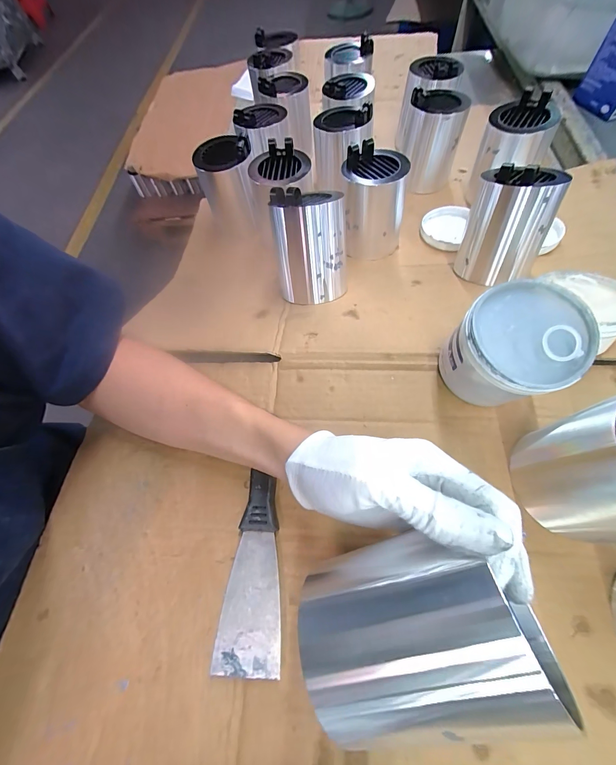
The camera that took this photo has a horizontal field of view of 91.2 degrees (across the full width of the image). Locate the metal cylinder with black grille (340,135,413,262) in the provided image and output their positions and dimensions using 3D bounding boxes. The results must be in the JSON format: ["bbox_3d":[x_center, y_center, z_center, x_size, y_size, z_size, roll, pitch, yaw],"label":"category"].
[{"bbox_3d":[0.087,-0.250,0.421,0.083,0.101,0.087,-10,64,0],"label":"metal cylinder with black grille"}]

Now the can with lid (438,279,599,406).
[{"bbox_3d":[0.161,-0.017,0.250,0.078,0.097,0.079,-2,64,4],"label":"can with lid"}]

